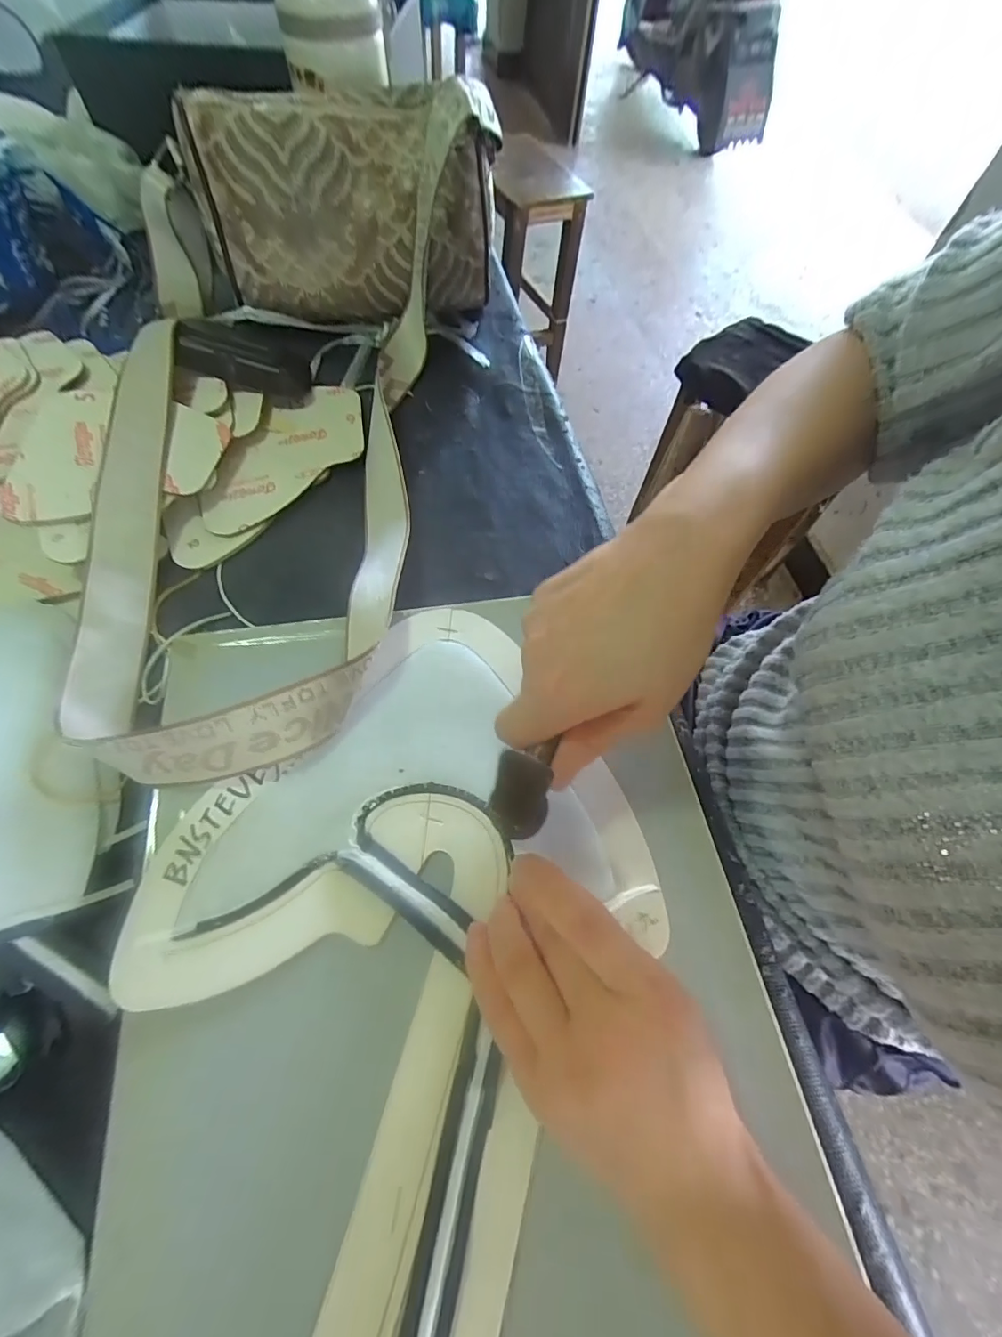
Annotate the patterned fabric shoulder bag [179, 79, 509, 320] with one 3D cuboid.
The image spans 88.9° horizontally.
[{"bbox_3d":[-0.121,-0.368,0.430,0.235,0.147,0.104,-9,62,-6],"label":"patterned fabric shoulder bag"}]

